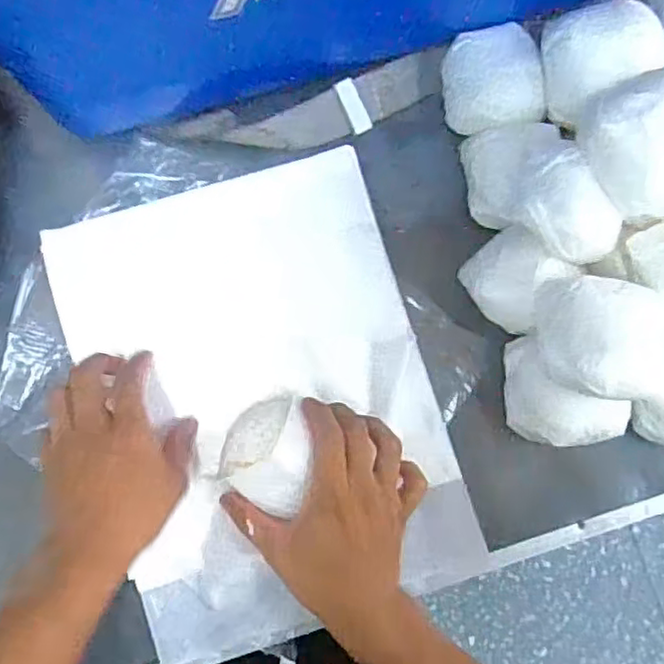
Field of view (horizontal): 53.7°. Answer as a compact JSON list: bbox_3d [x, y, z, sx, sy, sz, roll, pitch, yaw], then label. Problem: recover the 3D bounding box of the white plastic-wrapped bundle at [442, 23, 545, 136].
[{"bbox_3d":[0.122,-0.192,0.515,0.066,0.055,0.077,-12,83,-4],"label":"white plastic-wrapped bundle"}]

